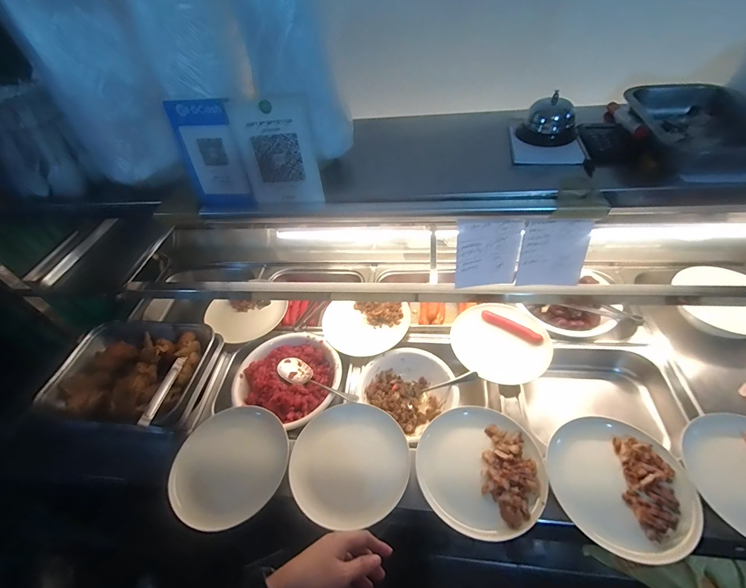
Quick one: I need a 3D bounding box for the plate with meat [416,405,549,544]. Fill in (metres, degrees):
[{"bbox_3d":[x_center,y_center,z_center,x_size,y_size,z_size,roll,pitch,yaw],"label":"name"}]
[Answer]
[{"bbox_3d":[0.193,0.315,0.642,0.213,0.035,0.218,-4,47,4],"label":"plate with meat"}]

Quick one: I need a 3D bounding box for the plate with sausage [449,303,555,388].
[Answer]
[{"bbox_3d":[0.303,0.113,0.839,0.205,0.024,0.219,-4,47,4],"label":"plate with sausage"}]

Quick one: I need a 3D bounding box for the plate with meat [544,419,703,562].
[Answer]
[{"bbox_3d":[0.429,0.321,0.617,0.212,0.055,0.210,-4,47,4],"label":"plate with meat"}]

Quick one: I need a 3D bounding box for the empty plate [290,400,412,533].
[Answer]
[{"bbox_3d":[-0.043,0.320,0.677,0.219,0.044,0.221,-4,47,4],"label":"empty plate"}]

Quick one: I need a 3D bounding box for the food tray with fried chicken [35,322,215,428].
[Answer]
[{"bbox_3d":[-0.561,0.174,0.842,0.327,0.072,0.292,6,48,12],"label":"food tray with fried chicken"}]

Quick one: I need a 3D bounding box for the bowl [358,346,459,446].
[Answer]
[{"bbox_3d":[0.082,0.221,0.810,0.197,0.066,0.184,-4,47,4],"label":"bowl"}]

